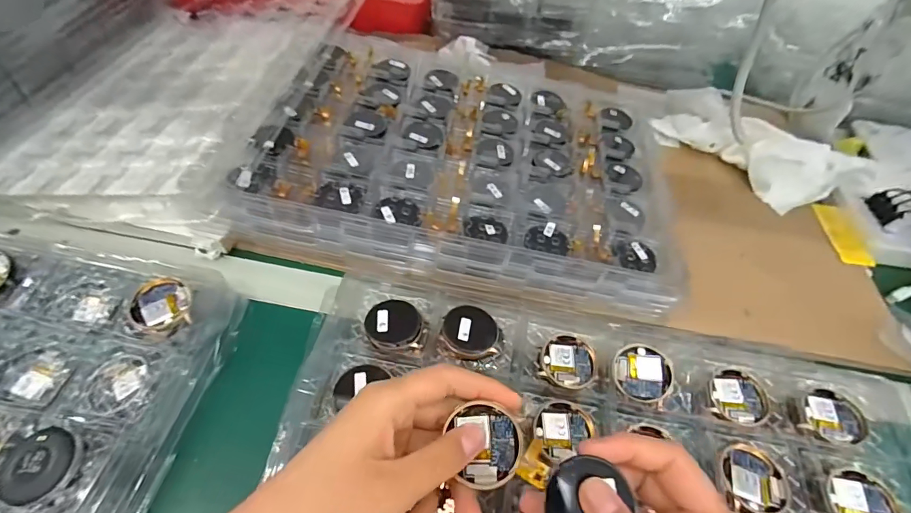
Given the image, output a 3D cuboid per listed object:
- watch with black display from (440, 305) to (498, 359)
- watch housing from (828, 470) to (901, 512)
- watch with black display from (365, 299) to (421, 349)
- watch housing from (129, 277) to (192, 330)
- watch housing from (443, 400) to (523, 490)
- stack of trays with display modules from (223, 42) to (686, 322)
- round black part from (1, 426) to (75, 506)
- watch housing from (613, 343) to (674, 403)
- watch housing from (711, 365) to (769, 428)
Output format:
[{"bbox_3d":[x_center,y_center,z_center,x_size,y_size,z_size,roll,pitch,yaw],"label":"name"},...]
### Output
[{"bbox_3d":[0.011,0.060,0.322,0.043,0.018,0.042,8,52,-2],"label":"watch with black display"},{"bbox_3d":[0.275,0.168,0.272,0.039,0.008,0.041,4,53,-5],"label":"watch housing"},{"bbox_3d":[-0.049,0.054,0.321,0.042,0.014,0.038,27,54,13],"label":"watch with black display"},{"bbox_3d":[-0.227,0.037,0.314,0.040,0.013,0.039,30,55,15],"label":"watch housing"},{"bbox_3d":[0.017,0.104,0.223,0.037,0.010,0.040,1,77,10],"label":"watch housing"},{"bbox_3d":[0.021,-0.113,0.445,0.415,0.061,0.326,9,55,2],"label":"stack of trays with display modules"},{"bbox_3d":[-0.255,0.129,0.249,0.038,0.013,0.040,4,53,-5],"label":"round black part"},{"bbox_3d":[0.145,0.090,0.314,0.042,0.010,0.042,-7,61,13],"label":"watch housing"},{"bbox_3d":[0.218,0.106,0.311,0.042,0.006,0.042,12,53,2],"label":"watch housing"}]

